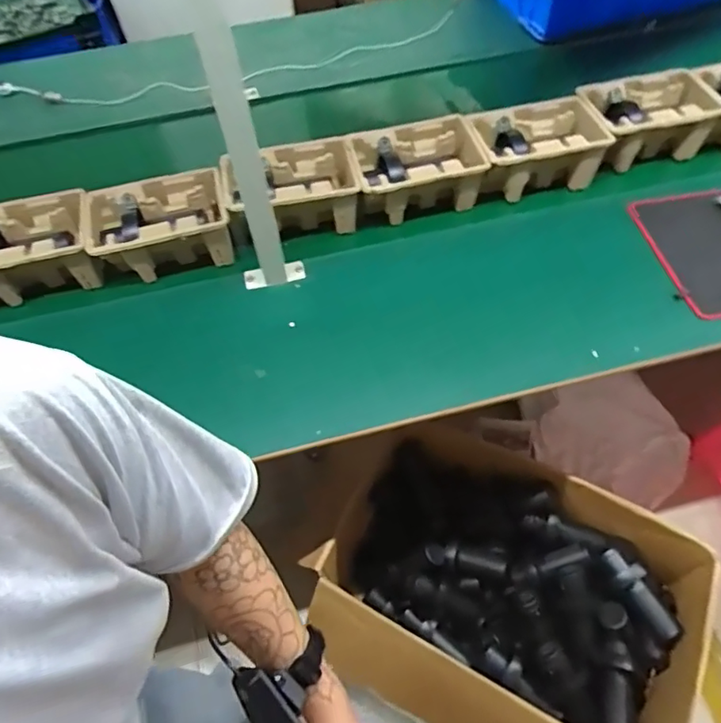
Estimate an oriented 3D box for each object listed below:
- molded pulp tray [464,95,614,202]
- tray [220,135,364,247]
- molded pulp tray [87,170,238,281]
[{"bbox_3d":[0.326,-0.391,1.016,0.241,0.120,0.142,-9,57,-5],"label":"molded pulp tray"},{"bbox_3d":[-0.118,-0.290,0.967,0.234,0.130,0.140,-11,57,-7],"label":"tray"},{"bbox_3d":[-0.333,-0.220,0.908,0.227,0.110,0.127,-16,58,-9],"label":"molded pulp tray"}]

